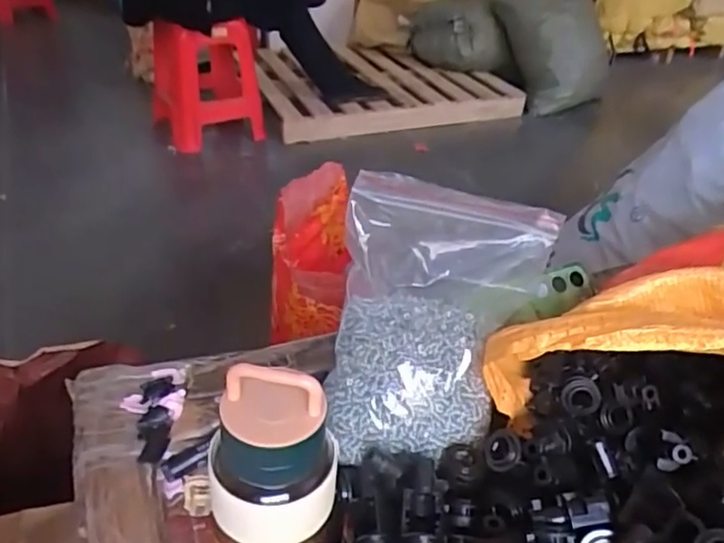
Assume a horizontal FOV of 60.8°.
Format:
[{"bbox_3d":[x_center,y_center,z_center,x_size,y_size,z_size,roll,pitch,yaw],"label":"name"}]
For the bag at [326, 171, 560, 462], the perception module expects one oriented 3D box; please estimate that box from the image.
[{"bbox_3d":[0.049,0.019,0.438,0.123,0.138,0.184,19,38,22],"label":"bag"}]

